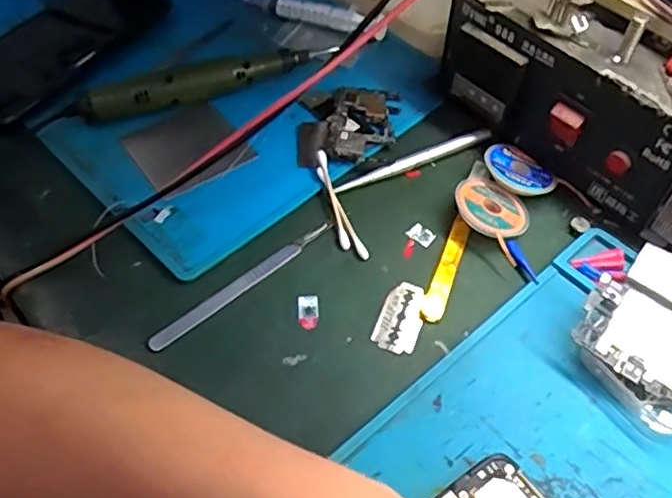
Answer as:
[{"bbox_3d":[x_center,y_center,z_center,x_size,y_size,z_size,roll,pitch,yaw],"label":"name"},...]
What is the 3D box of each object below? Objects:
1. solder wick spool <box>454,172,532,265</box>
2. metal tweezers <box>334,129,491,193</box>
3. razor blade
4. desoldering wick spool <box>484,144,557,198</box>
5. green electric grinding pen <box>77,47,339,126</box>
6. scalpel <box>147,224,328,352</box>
[{"bbox_3d":[0.092,-0.021,0.367,0.049,0.009,0.049,10,50,-13],"label":"solder wick spool"},{"bbox_3d":[0.049,-0.057,0.402,0.108,0.006,0.009,-21,55,-14],"label":"metal tweezers"},{"bbox_3d":[0.036,0.036,0.336,0.025,0.004,0.042,24,57,8],"label":"razor blade"},{"bbox_3d":[0.112,-0.047,0.387,0.043,0.007,0.037,41,50,17],"label":"desoldering wick spool"},{"bbox_3d":[-0.087,-0.117,0.436,0.172,0.027,0.031,-19,55,-12],"label":"green electric grinding pen"},{"bbox_3d":[-0.051,0.018,0.346,0.116,0.004,0.010,-37,60,-23],"label":"scalpel"}]

